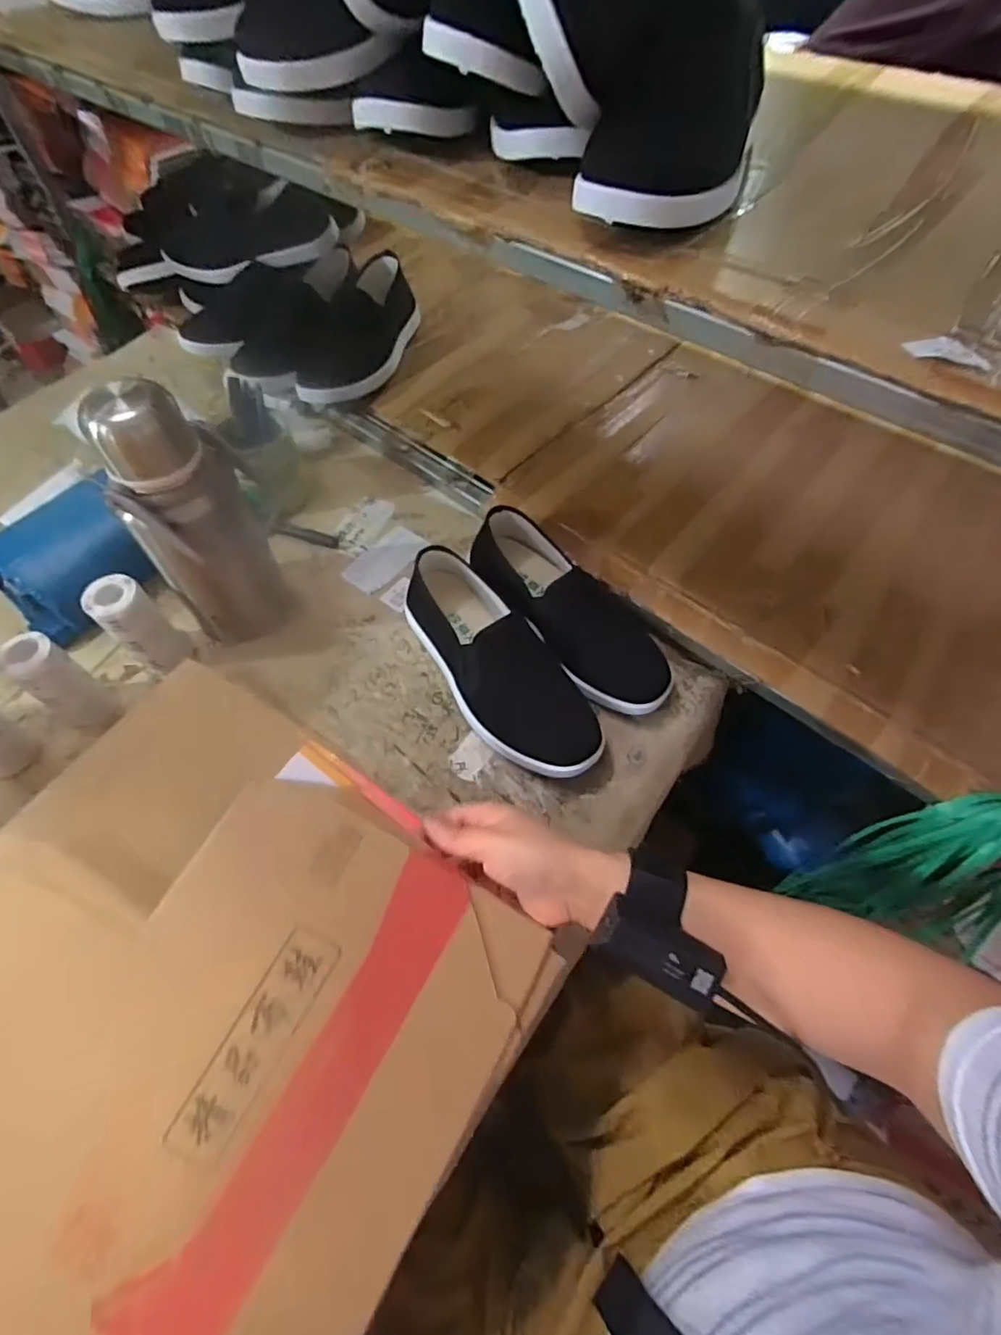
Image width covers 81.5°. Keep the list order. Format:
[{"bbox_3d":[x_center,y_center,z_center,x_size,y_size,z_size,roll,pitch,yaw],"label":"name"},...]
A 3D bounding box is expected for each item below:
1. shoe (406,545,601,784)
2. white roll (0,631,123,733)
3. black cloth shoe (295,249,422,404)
[{"bbox_3d":[-0.001,-0.005,0.552,0.093,0.102,0.239,-29,62,-16],"label":"shoe"},{"bbox_3d":[-0.393,0.015,0.517,0.041,0.099,0.044,28,63,18],"label":"white roll"},{"bbox_3d":[-0.202,-0.471,0.816,0.124,0.080,0.265,10,59,8],"label":"black cloth shoe"}]

